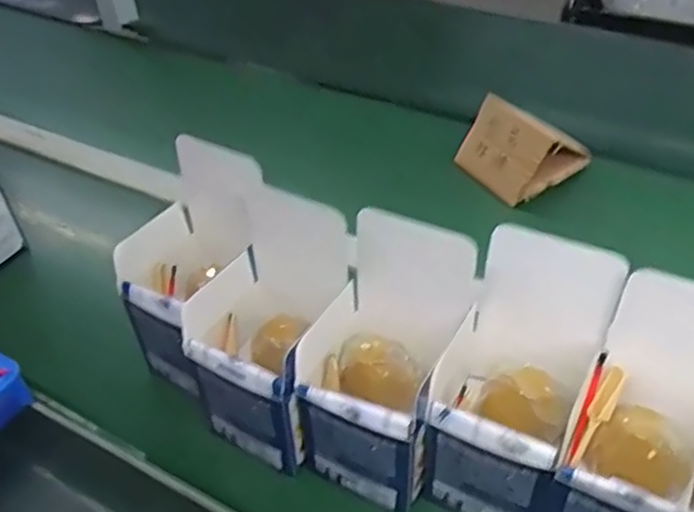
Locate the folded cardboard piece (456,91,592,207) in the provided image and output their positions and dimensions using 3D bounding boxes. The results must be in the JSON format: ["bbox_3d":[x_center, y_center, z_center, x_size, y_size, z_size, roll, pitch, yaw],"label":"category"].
[{"bbox_3d":[0.193,-0.123,0.720,0.099,0.075,0.096,-22,46,-19],"label":"folded cardboard piece"}]

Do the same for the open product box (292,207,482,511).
[{"bbox_3d":[0.027,0.062,0.437,0.090,0.157,0.110,19,48,23],"label":"open product box"}]

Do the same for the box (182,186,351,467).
[{"bbox_3d":[-0.050,0.051,0.471,0.087,0.143,0.117,20,48,24],"label":"box"}]

